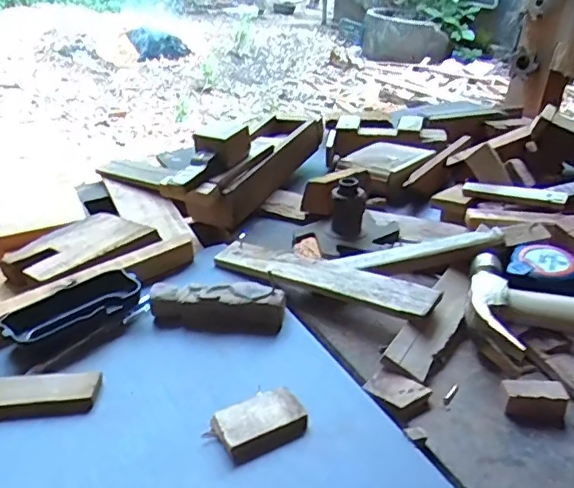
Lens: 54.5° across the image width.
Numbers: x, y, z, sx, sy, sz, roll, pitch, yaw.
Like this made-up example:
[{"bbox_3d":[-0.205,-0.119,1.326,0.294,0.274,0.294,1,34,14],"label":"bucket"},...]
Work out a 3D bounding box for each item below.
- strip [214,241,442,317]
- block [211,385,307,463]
[{"bbox_3d":[0.028,0.027,0.509,0.219,0.007,0.037,13,44,32],"label":"strip"},{"bbox_3d":[-0.018,0.119,0.374,0.057,0.011,0.036,-18,35,-27],"label":"block"}]

